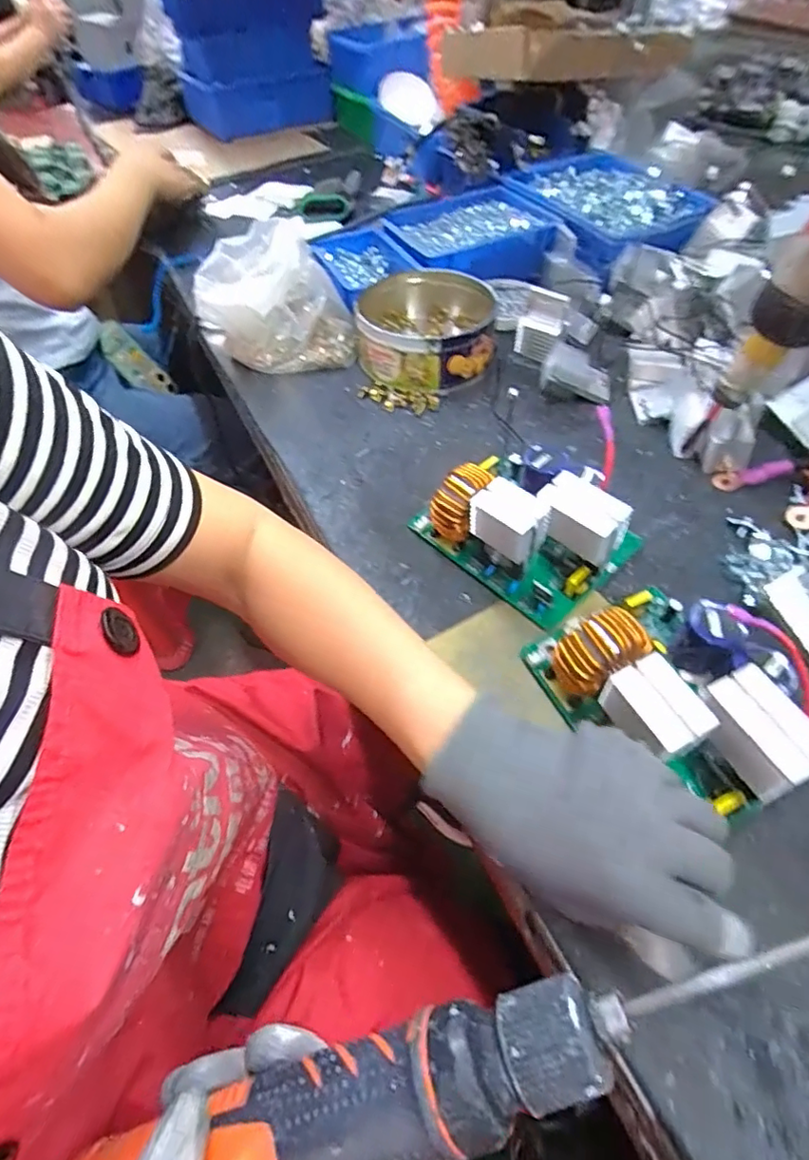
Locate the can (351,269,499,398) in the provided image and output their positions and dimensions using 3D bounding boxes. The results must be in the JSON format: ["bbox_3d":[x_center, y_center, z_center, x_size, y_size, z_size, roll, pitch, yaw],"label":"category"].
[{"bbox_3d":[0.025,-0.277,0.602,0.149,0.058,0.169,1,52,4],"label":"can"}]

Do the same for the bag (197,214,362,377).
[{"bbox_3d":[-0.146,-0.320,0.615,0.161,0.103,0.157,-11,53,-5],"label":"bag"}]

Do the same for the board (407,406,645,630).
[{"bbox_3d":[0.096,-0.059,0.421,0.149,0.079,0.123,36,62,26],"label":"board"}]

